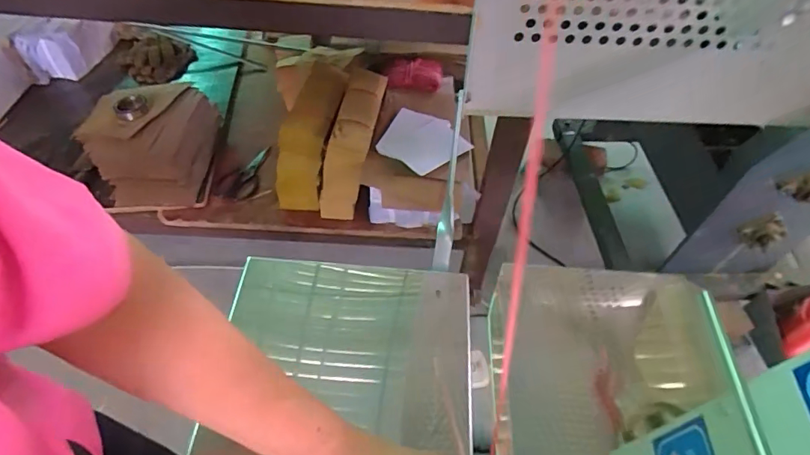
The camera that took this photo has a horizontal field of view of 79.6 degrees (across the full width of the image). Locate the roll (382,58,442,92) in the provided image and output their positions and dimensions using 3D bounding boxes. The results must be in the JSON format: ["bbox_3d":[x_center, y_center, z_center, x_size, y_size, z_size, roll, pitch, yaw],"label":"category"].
[{"bbox_3d":[0.019,-0.362,1.146,0.136,0.047,0.083,9,53,2],"label":"roll"}]

